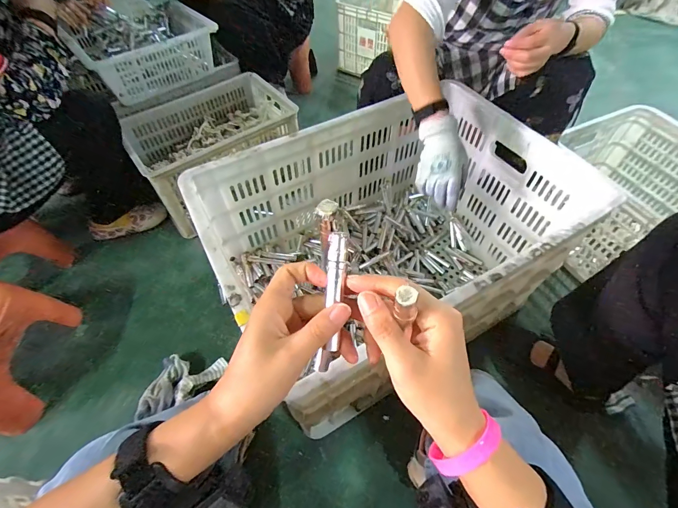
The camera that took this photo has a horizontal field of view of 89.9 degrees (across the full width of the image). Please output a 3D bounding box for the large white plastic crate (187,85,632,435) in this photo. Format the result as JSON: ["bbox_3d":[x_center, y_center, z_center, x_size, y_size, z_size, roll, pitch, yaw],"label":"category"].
[{"bbox_3d":[0.128,-0.019,0.783,0.720,0.412,0.466,-26,59,-17],"label":"large white plastic crate"}]

